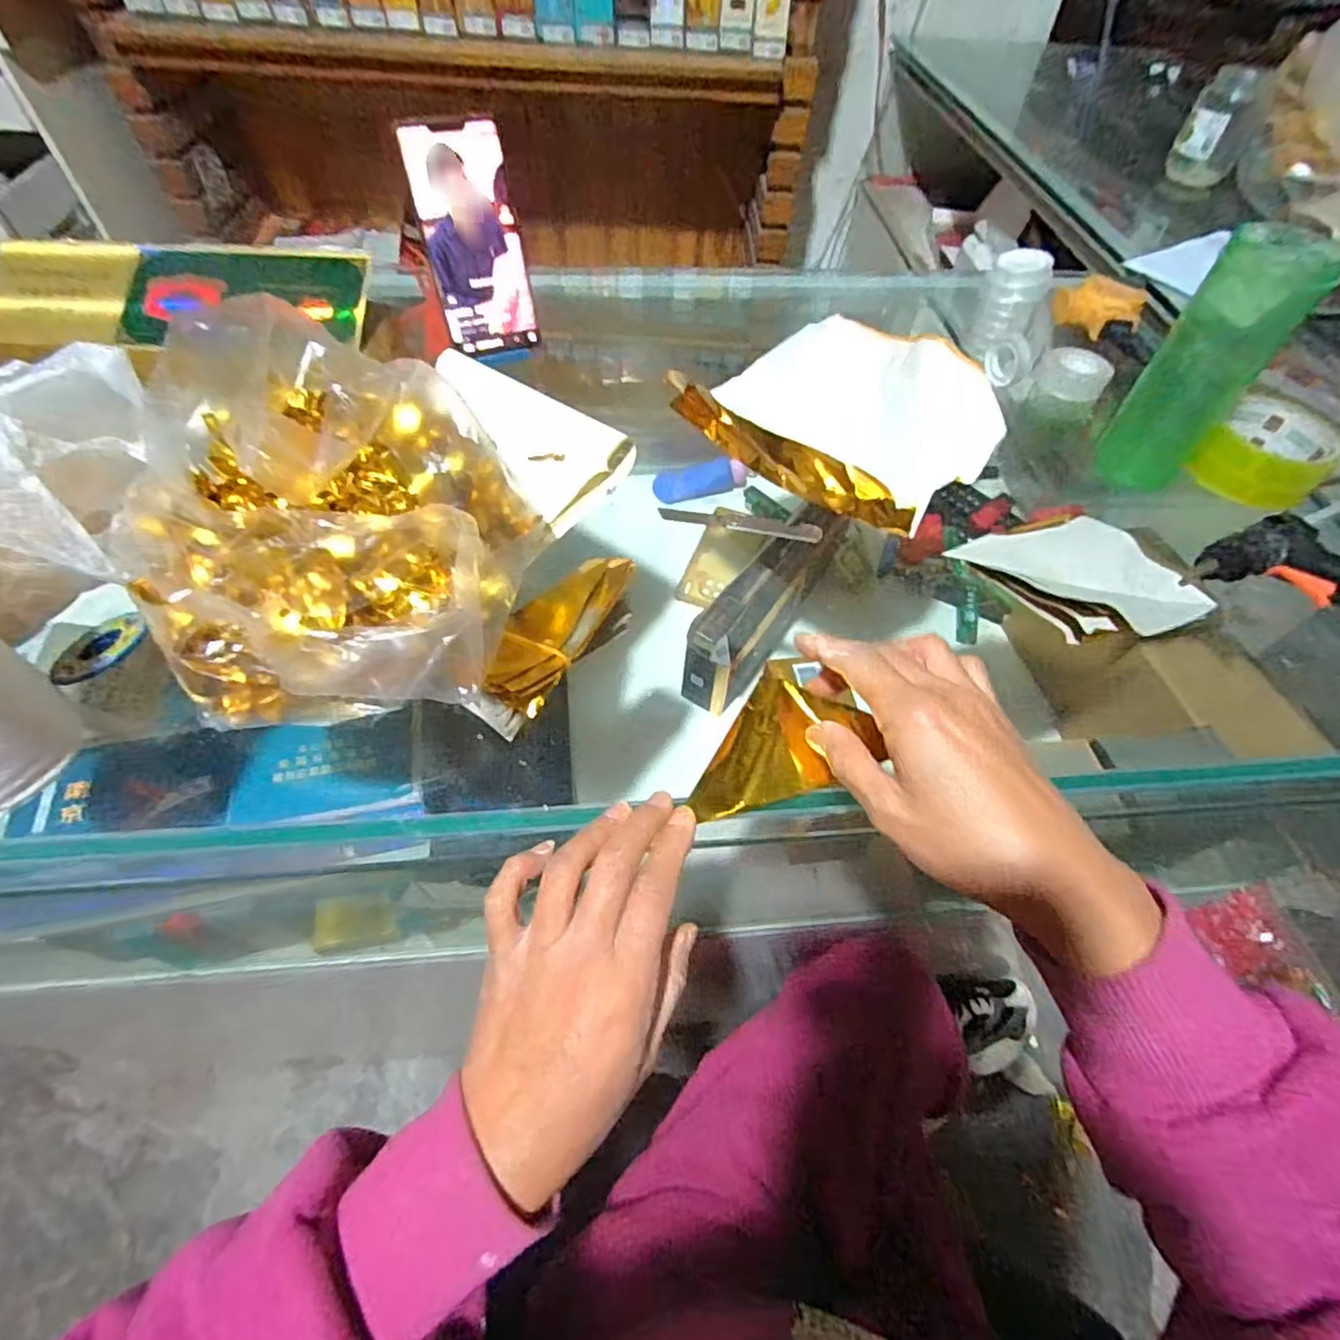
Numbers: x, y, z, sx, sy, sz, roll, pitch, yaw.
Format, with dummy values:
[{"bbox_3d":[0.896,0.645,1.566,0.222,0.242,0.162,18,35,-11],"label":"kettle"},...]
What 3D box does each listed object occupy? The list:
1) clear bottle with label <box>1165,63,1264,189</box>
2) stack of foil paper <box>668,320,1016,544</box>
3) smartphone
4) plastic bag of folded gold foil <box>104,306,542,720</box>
[{"bbox_3d":[0.710,-0.699,0.824,0.081,0.108,0.075,31,59,17],"label":"clear bottle with label"},{"bbox_3d":[0.121,-0.190,0.470,0.159,0.068,0.231,-31,63,-22],"label":"stack of foil paper"},{"bbox_3d":[-0.150,-0.328,0.491,0.072,0.149,0.008,-19,34,-16],"label":"smartphone"},{"bbox_3d":[-0.173,-0.081,0.319,0.184,0.108,0.198,11,56,4],"label":"plastic bag of folded gold foil"}]

